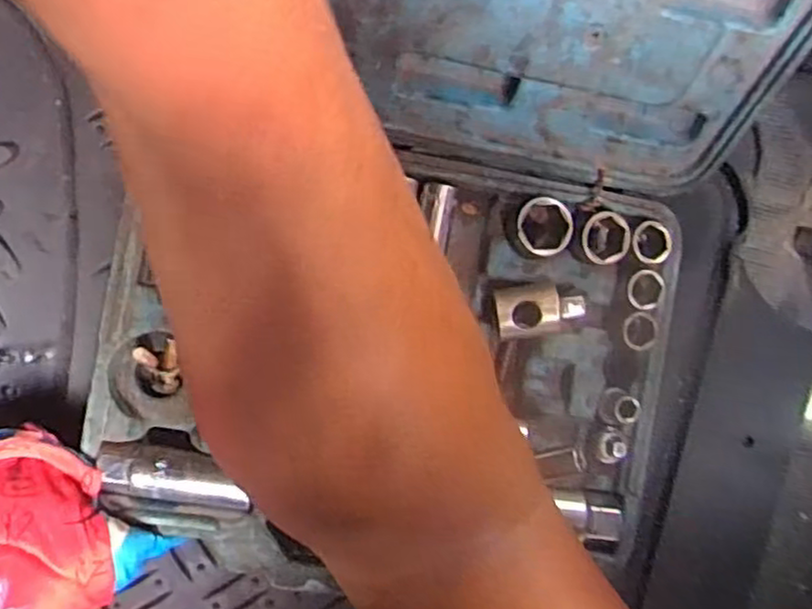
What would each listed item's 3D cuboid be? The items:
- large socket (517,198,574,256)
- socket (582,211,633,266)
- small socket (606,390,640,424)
[{"bbox_3d":[0.061,-0.034,0.318,0.023,0.024,0.024,-1,95,-7],"label":"large socket"},{"bbox_3d":[0.088,-0.030,0.323,0.022,0.022,0.023,-4,95,-7],"label":"socket"},{"bbox_3d":[0.098,0.048,0.324,0.016,0.015,0.016,-1,95,-7],"label":"small socket"}]

